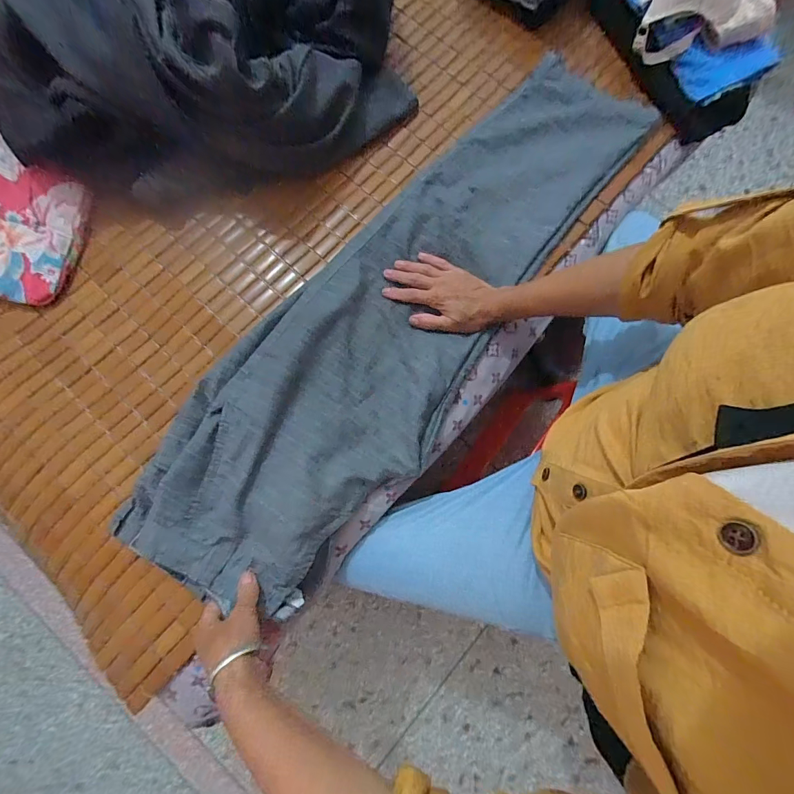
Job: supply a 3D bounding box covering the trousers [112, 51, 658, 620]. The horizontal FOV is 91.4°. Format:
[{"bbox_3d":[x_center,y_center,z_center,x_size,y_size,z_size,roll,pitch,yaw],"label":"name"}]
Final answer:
[{"bbox_3d":[0.023,-0.143,0.525,0.254,0.042,0.872,37,78,9],"label":"trousers"}]

